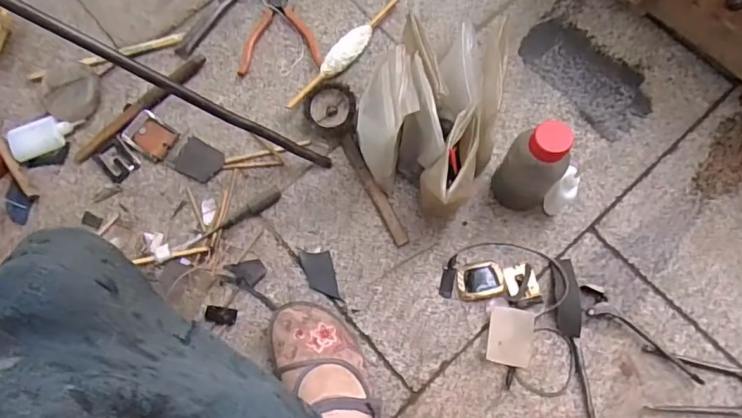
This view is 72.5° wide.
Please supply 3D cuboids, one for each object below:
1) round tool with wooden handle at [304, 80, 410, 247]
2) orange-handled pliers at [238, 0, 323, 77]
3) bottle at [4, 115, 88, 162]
[{"bbox_3d":[-0.021,-0.058,0.660,0.067,0.043,0.235,-22,72,-5],"label":"round tool with wooden handle"},{"bbox_3d":[-0.143,-0.268,0.729,0.114,0.012,0.168,-13,72,-2],"label":"orange-handled pliers"},{"bbox_3d":[-0.441,-0.101,0.691,0.094,0.020,0.047,-26,73,-6],"label":"bottle"}]

